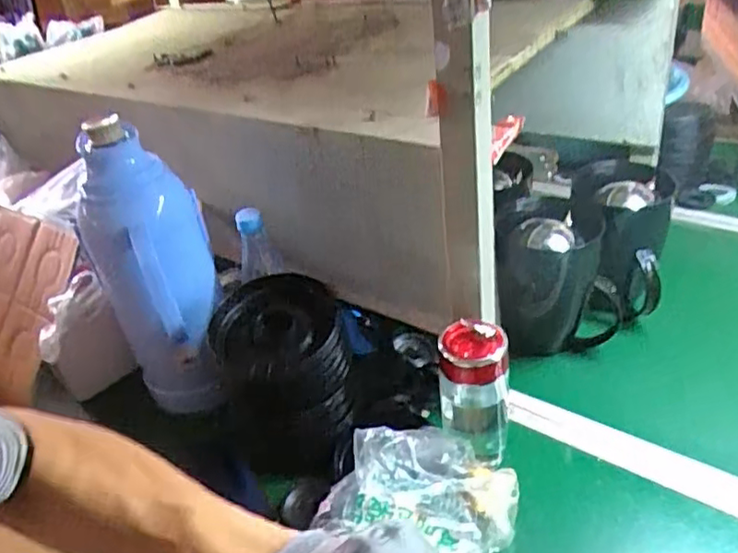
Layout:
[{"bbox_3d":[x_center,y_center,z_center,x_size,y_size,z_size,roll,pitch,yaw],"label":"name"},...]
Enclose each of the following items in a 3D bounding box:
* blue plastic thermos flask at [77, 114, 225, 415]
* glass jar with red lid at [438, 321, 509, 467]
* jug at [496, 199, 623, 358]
[{"bbox_3d":[-0.235,0.015,0.730,0.135,0.347,0.128,-20,35,-18],"label":"blue plastic thermos flask"},{"bbox_3d":[0.109,0.124,0.654,0.067,0.171,0.058,0,33,12],"label":"glass jar with red lid"},{"bbox_3d":[0.253,0.000,0.853,0.155,0.191,0.100,2,34,15],"label":"jug"}]

